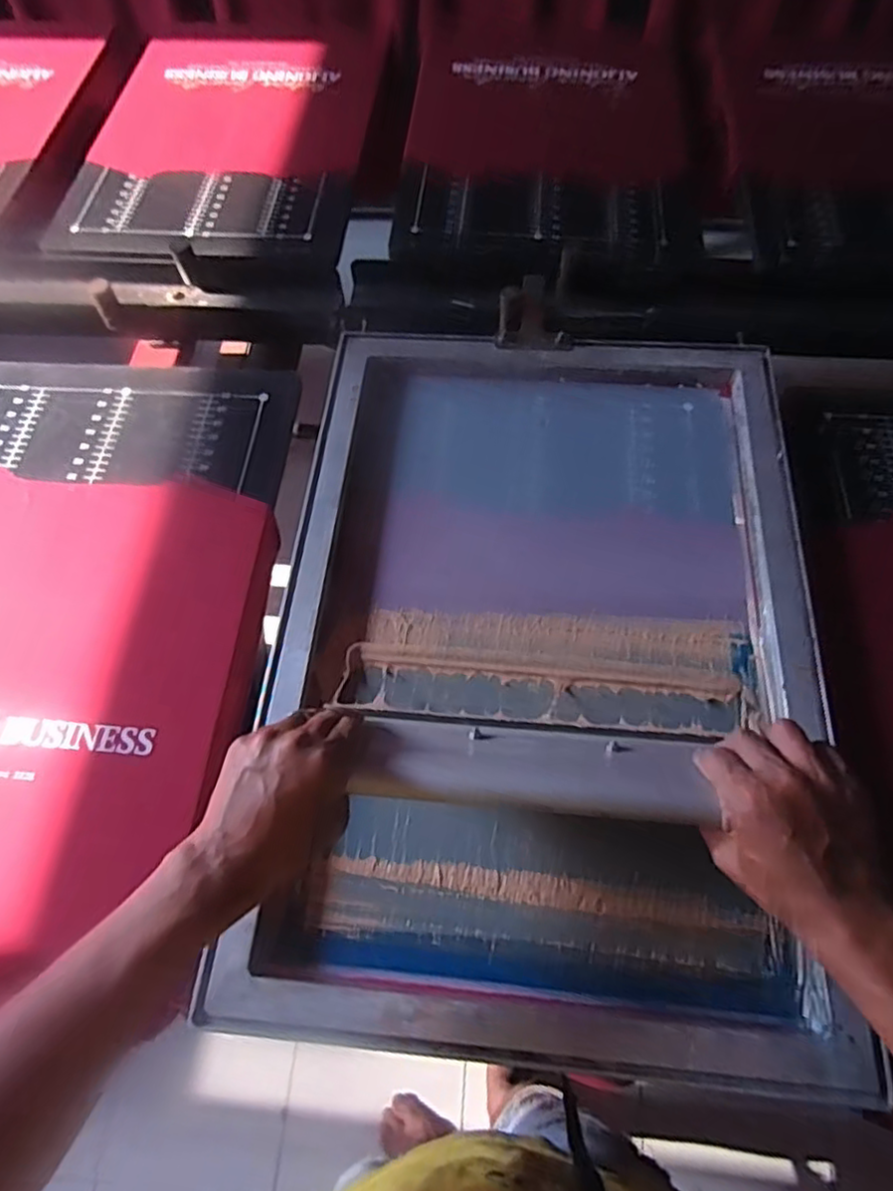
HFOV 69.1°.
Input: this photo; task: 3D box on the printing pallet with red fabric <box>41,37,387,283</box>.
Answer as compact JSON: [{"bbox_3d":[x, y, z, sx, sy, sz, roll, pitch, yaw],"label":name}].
[{"bbox_3d":[-0.312,-0.634,0.904,0.379,0.029,0.529,4,65,4],"label":"printing pallet with red fabric"}]

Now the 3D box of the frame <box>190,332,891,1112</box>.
[{"bbox_3d":[0.083,0.026,0.578,0.455,0.040,0.649,4,65,3],"label":"frame"}]

